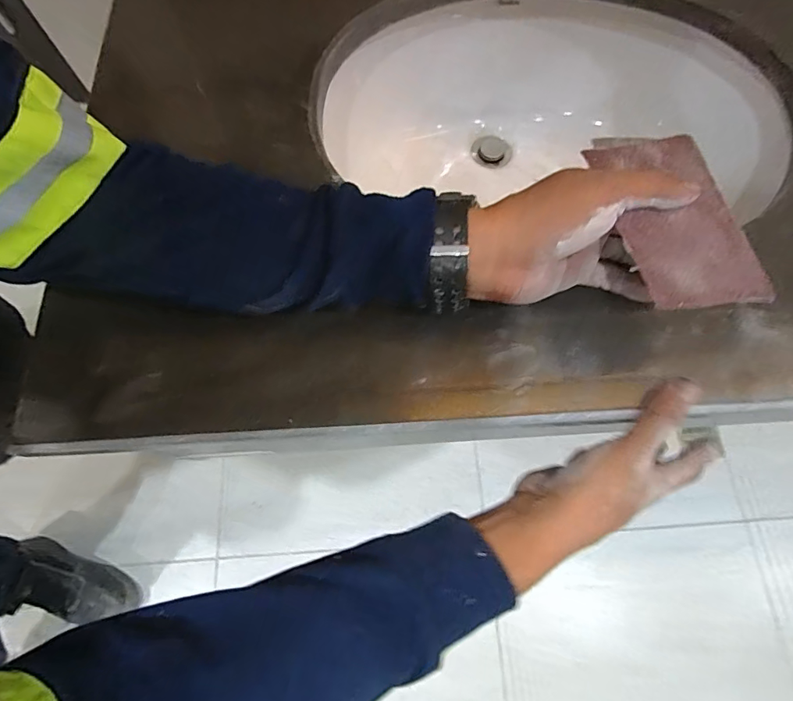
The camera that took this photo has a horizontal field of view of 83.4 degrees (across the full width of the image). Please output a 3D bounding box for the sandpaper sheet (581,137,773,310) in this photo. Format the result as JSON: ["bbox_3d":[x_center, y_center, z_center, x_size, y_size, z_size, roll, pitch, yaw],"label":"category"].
[{"bbox_3d":[0.169,-0.083,0.270,0.077,0.005,0.125,-5,67,-8],"label":"sandpaper sheet"}]

